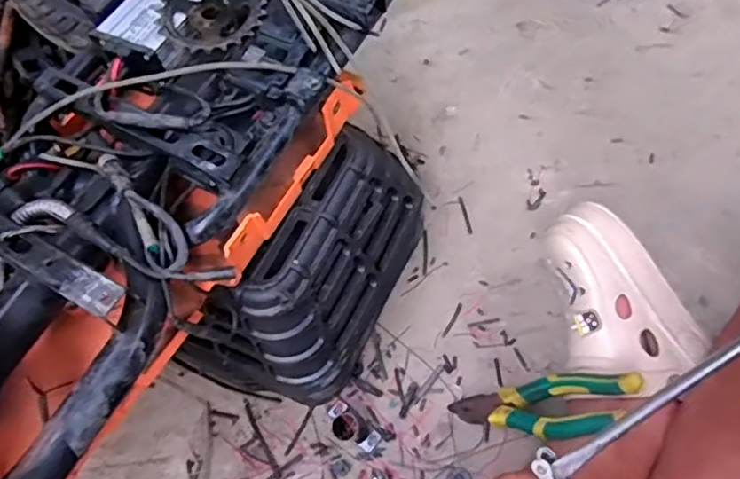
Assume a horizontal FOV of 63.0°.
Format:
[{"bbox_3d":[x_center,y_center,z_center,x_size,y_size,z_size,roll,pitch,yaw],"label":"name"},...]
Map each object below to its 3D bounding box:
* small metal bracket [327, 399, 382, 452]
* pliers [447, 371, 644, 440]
[{"bbox_3d":[-0.021,0.191,0.616,0.060,0.030,0.031,35,75,21],"label":"small metal bracket"},{"bbox_3d":[0.143,0.152,0.544,0.028,0.196,0.054,24,60,-33],"label":"pliers"}]

